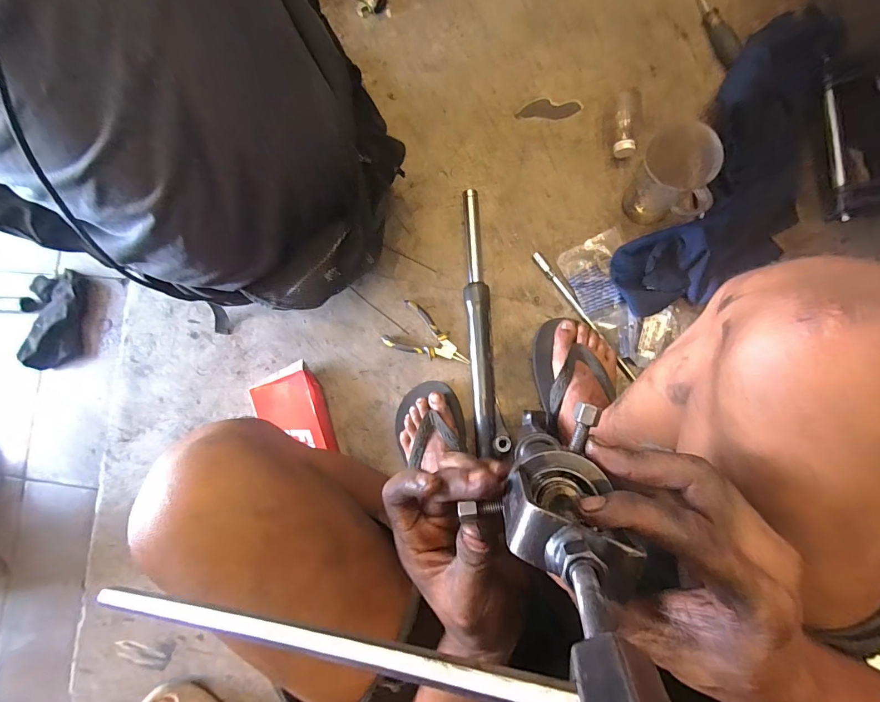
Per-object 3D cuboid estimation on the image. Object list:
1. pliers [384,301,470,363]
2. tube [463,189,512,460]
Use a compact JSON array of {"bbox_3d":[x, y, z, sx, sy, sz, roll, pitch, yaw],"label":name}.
[{"bbox_3d":[-0.017,-0.015,0.667,0.134,0.020,0.079,32,89,9],"label":"pliers"},{"bbox_3d":[0.065,-0.052,0.650,0.046,0.038,0.415,-5,84,6],"label":"tube"}]

